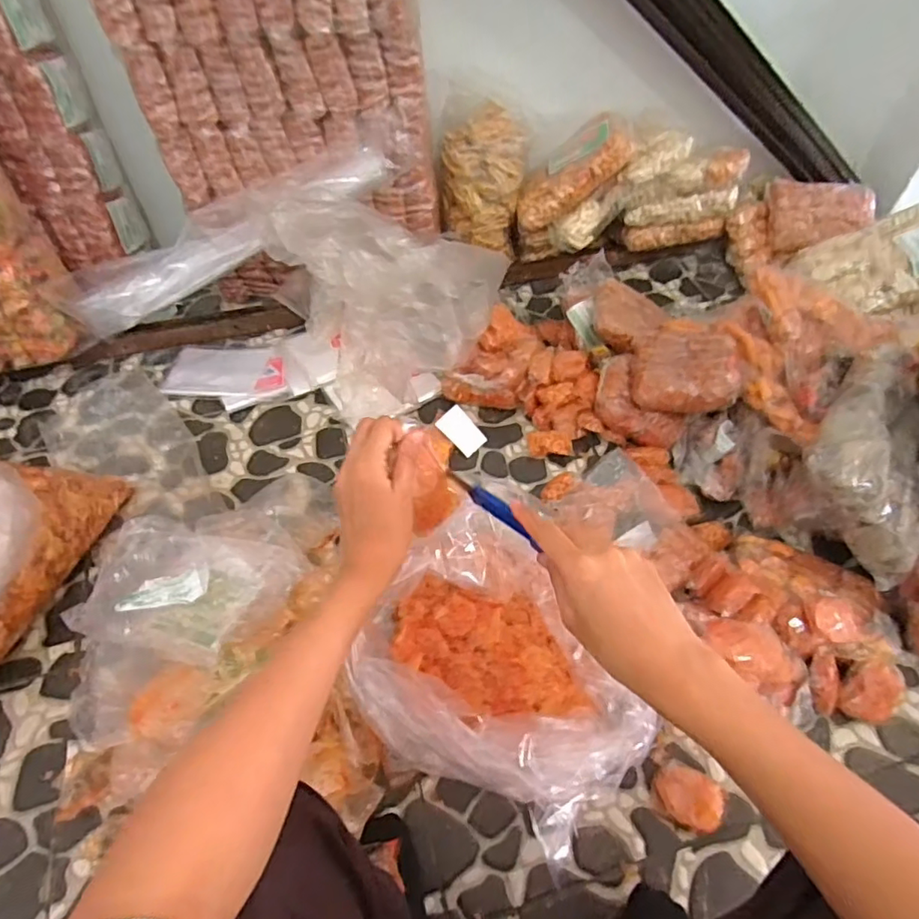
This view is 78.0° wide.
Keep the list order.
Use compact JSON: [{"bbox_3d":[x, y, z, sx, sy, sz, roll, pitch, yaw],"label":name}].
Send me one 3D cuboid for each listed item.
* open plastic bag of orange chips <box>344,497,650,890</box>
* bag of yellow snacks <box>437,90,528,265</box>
[{"bbox_3d":[0.023,0.271,0.646,0.201,0.179,0.326,-26,57,-17],"label":"open plastic bag of orange chips"},{"bbox_3d":[0.047,-0.552,1.129,0.169,0.268,0.086,-3,53,-2],"label":"bag of yellow snacks"}]

